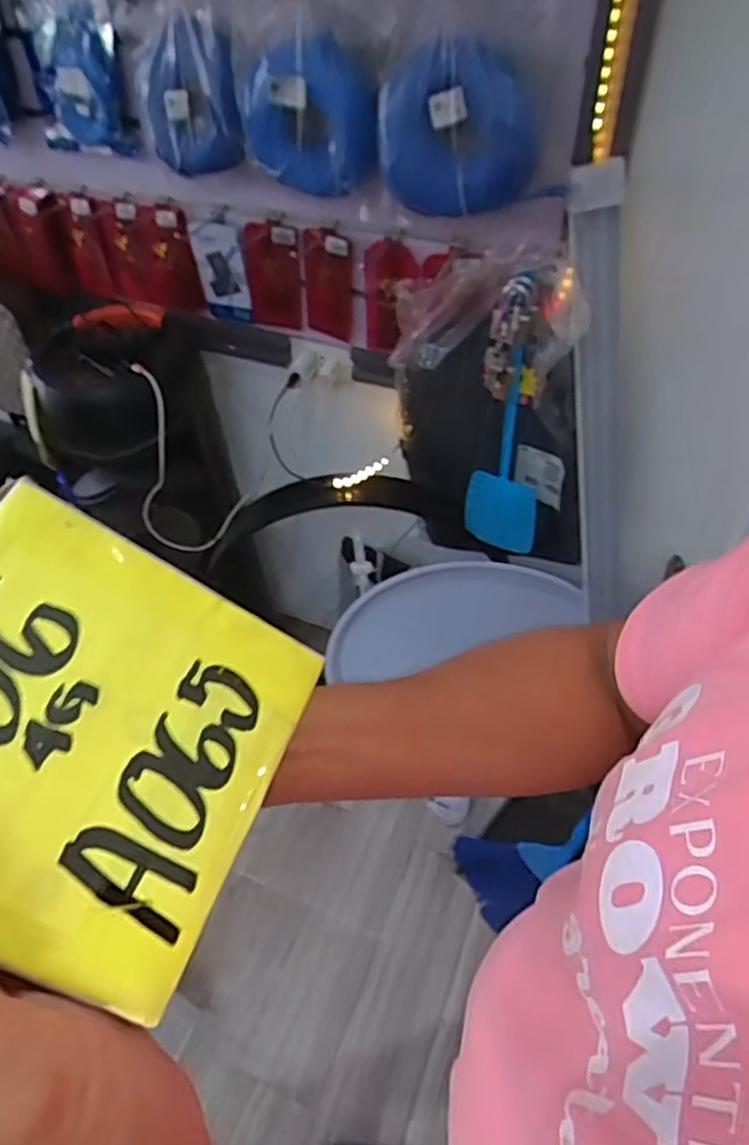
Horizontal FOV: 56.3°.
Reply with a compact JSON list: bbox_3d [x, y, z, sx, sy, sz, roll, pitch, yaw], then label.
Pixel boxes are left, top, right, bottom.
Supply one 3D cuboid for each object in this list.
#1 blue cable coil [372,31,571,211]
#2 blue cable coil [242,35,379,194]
[{"bbox_3d":[0.097,-0.500,0.811,0.180,0.224,0.055,-8,68,27],"label":"blue cable coil"},{"bbox_3d":[-0.075,-0.534,0.827,0.171,0.159,0.032,16,51,17],"label":"blue cable coil"}]

